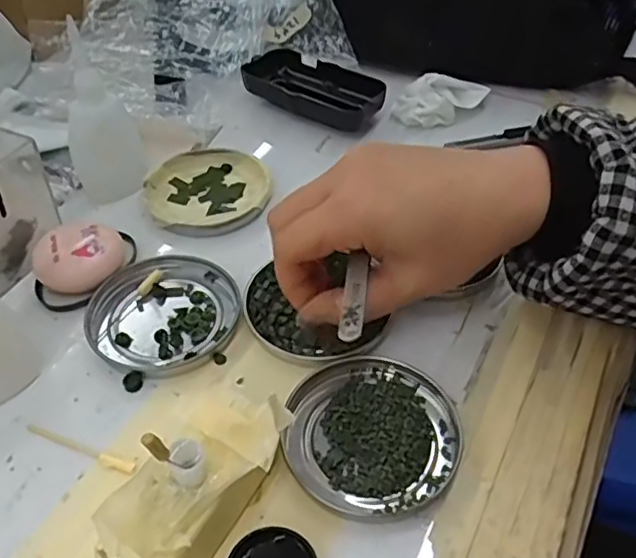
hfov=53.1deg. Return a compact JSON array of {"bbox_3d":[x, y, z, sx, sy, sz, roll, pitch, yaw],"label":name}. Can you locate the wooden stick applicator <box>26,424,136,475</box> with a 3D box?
[{"bbox_3d":[-0.109,0.077,0.289,0.059,0.004,0.006,16,48,16],"label":"wooden stick applicator"}]

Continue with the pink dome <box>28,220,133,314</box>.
[{"bbox_3d":[-0.133,-0.010,0.357,0.039,0.024,0.054,24,51,23],"label":"pink dome"}]

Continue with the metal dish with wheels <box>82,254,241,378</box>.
[{"bbox_3d":[-0.082,0.018,0.341,0.077,0.008,0.078,-1,46,1],"label":"metal dish with wheels"}]

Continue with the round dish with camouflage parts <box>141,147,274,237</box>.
[{"bbox_3d":[-0.071,-0.058,0.414,0.080,0.011,0.078,-1,46,1],"label":"round dish with camouflage parts"}]

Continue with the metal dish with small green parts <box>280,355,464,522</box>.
[{"bbox_3d":[0.024,0.069,0.290,0.077,0.009,0.077,-1,46,1],"label":"metal dish with small green parts"}]

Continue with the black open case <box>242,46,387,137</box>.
[{"bbox_3d":[-0.002,-0.142,0.482,0.111,0.025,0.055,30,53,27],"label":"black open case"}]

